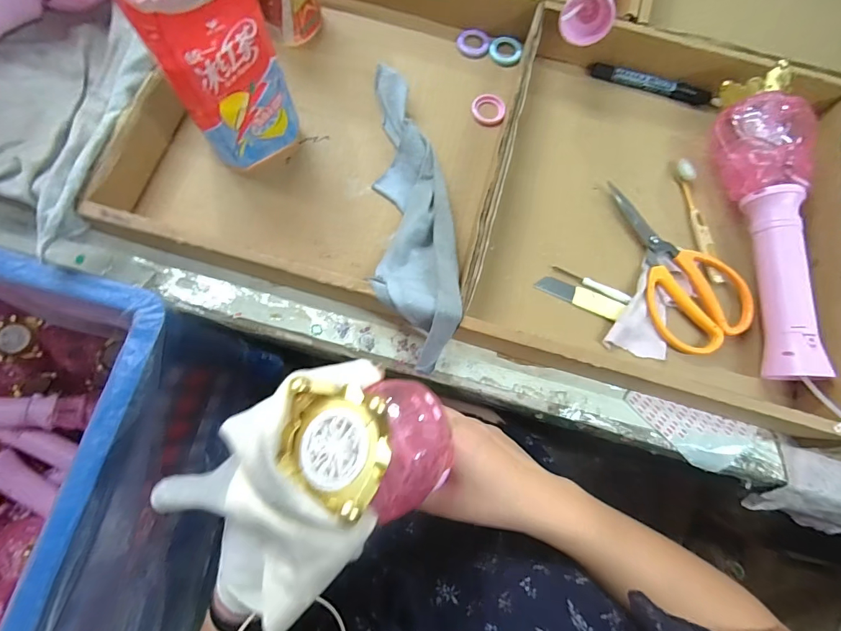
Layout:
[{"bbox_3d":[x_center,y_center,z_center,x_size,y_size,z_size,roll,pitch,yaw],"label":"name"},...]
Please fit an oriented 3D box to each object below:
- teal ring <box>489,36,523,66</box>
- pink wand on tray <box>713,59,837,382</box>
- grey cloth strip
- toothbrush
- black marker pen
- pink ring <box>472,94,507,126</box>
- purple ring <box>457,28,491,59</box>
[{"bbox_3d":[0.100,-0.309,0.475,0.036,0.005,0.038,0,76,-1],"label":"teal ring"},{"bbox_3d":[0.351,-0.093,0.400,0.080,0.059,0.309,1,76,-1],"label":"pink wand on tray"},{"bbox_3d":[-0.006,-0.110,0.394,0.071,0.059,0.313,-2,76,-1],"label":"grey cloth strip"},{"bbox_3d":[0.292,-0.102,0.428,0.018,0.011,0.141,-4,77,-2],"label":"toothbrush"},{"bbox_3d":[0.263,-0.268,0.465,0.134,0.019,0.014,20,77,4],"label":"black marker pen"},{"bbox_3d":[0.076,-0.229,0.453,0.038,0.007,0.035,0,76,-1],"label":"pink ring"},{"bbox_3d":[0.062,-0.318,0.476,0.037,0.004,0.039,0,76,-1],"label":"purple ring"}]

